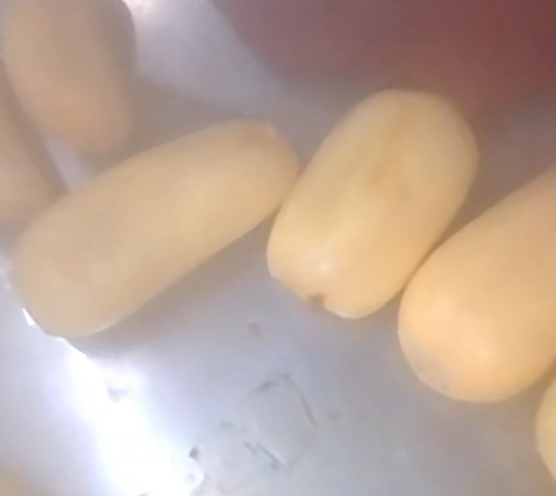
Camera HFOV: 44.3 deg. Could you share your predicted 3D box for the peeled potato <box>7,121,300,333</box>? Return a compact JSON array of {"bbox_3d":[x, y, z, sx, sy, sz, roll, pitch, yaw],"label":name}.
[{"bbox_3d":[-0.066,-0.013,0.384,0.159,0.053,0.061,-34,74,-10],"label":"peeled potato"}]

